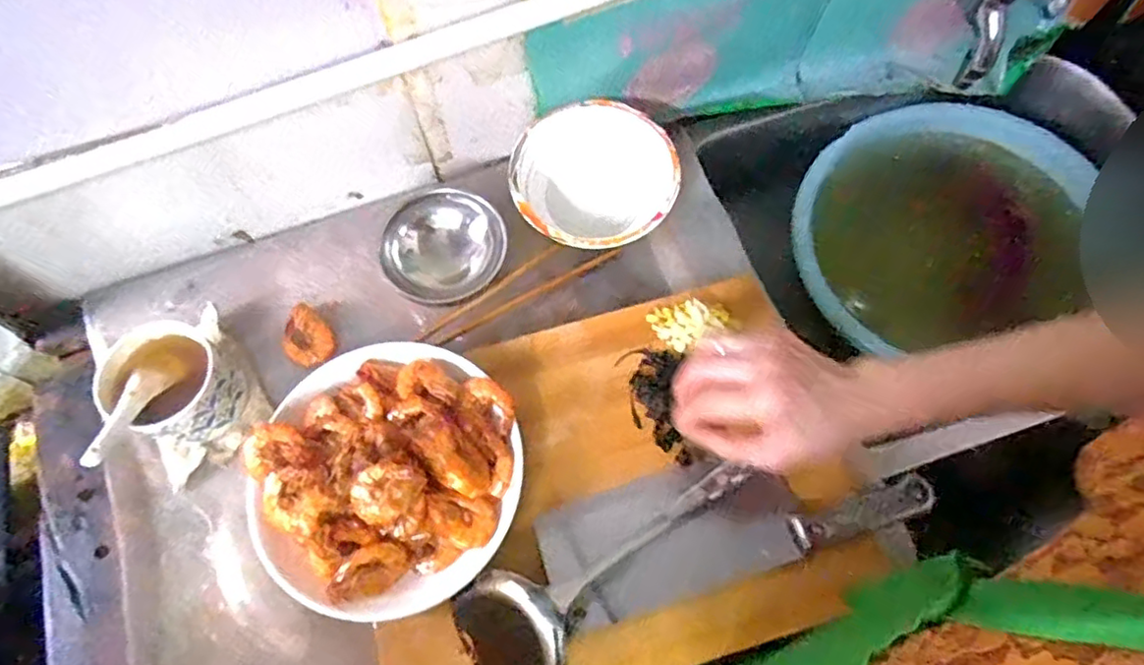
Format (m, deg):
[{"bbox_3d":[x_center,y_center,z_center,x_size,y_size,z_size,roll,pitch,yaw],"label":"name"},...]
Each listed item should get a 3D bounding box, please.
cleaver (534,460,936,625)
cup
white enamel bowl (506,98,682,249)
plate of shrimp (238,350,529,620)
[{"bbox_3d":[0.116,0.136,0.475,0.278,0.025,0.090,-17,68,-6],"label":"cleaver"},{"bbox_3d":[-0.321,0.042,0.515,0.084,0.069,0.088,30,71,13],"label":"cup"},{"bbox_3d":[0.020,-0.140,0.602,0.150,0.057,0.146,0,67,1],"label":"white enamel bowl"},{"bbox_3d":[-0.140,0.098,0.460,0.194,0.047,0.192,0,67,1],"label":"plate of shrimp"}]

